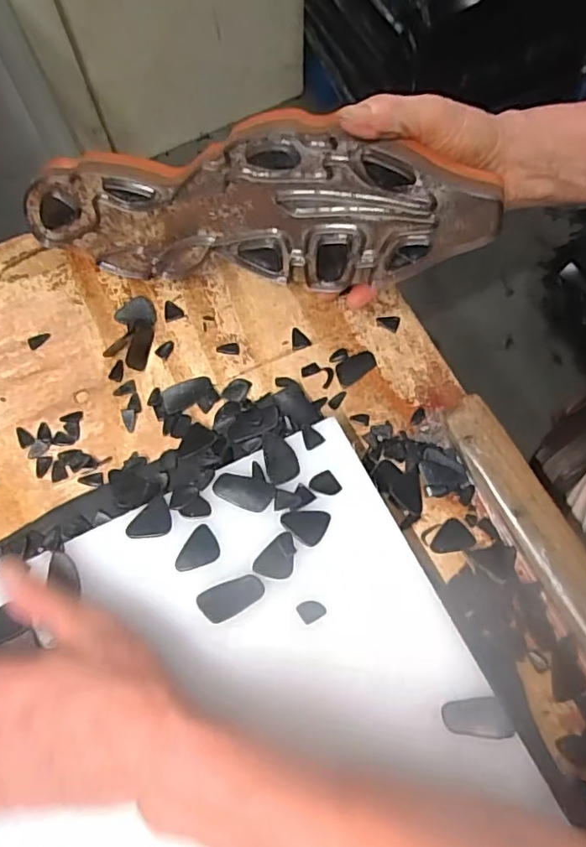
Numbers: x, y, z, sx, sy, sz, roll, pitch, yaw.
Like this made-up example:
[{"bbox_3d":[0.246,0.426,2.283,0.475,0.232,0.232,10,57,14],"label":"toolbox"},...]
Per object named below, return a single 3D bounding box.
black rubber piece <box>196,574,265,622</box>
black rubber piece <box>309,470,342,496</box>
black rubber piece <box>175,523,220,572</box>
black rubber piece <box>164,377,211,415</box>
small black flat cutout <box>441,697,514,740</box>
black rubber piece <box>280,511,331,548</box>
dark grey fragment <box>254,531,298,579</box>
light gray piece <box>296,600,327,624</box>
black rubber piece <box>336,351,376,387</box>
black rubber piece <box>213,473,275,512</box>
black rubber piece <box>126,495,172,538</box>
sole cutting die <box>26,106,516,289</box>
[{"bbox_3d":[-0.037,0.105,0.343,0.039,0.004,0.020,-24,72,-8],"label":"black rubber piece"},{"bbox_3d":[0.021,0.040,0.367,0.017,0.004,0.018,0,70,0],"label":"black rubber piece"},{"bbox_3d":[-0.058,0.080,0.352,0.021,0.004,0.030,31,74,11],"label":"black rubber piece"},{"bbox_3d":[-0.079,-0.023,0.420,0.038,0.006,0.020,-30,73,-10],"label":"black rubber piece"},{"bbox_3d":[0.105,0.167,0.324,0.040,0.006,0.020,3,70,2],"label":"small black flat cutout"},{"bbox_3d":[0.007,0.062,0.360,0.028,0.004,0.023,25,73,9],"label":"black rubber piece"},{"bbox_3d":[-0.008,0.084,0.352,0.030,0.004,0.021,-43,76,-13],"label":"dark grey fragment"},{"bbox_3d":[0.011,0.112,0.340,0.016,0.004,0.012,-26,72,-9],"label":"light gray piece"},{"bbox_3d":[0.048,-0.043,0.434,0.036,0.004,0.019,-36,74,-11],"label":"black rubber piece"},{"bbox_3d":[-0.032,0.043,0.365,0.038,0.004,0.021,16,71,6],"label":"black rubber piece"},{"bbox_3d":[-0.089,0.063,0.359,0.021,0.004,0.031,41,76,13],"label":"black rubber piece"},{"bbox_3d":[-0.032,-0.144,0.385,0.314,0.114,0.031,4,66,14],"label":"sole cutting die"}]

